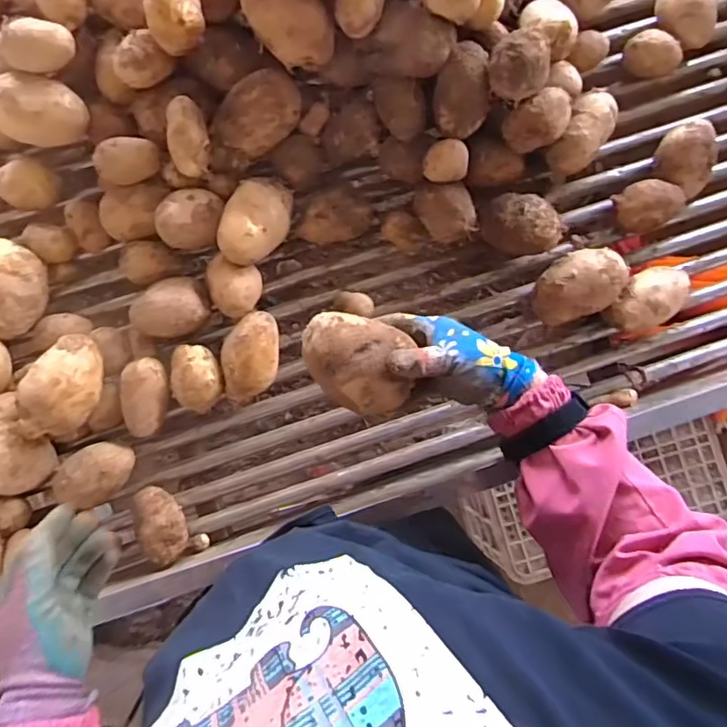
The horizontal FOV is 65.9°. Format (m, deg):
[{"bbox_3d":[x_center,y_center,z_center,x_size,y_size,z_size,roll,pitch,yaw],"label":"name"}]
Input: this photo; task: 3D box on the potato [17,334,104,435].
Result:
[{"bbox_3d":[-0.295,0.021,0.555,0.057,0.054,0.098,17,84,-3],"label":"potato"}]

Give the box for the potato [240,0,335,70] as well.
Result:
[{"bbox_3d":[-0.069,-0.338,0.541,0.103,0.064,0.059,40,47,-20],"label":"potato"}]

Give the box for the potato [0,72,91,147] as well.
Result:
[{"bbox_3d":[-0.332,-0.259,0.576,0.092,0.053,0.062,19,84,-3],"label":"potato"}]

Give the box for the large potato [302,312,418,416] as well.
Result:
[{"bbox_3d":[-0.003,0.000,0.489,0.103,0.055,0.074,25,85,0],"label":"large potato"}]

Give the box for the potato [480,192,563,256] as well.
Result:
[{"bbox_3d":[0.177,-0.155,0.626,0.089,0.052,0.049,18,72,18],"label":"potato"}]

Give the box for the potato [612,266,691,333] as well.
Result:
[{"bbox_3d":[0.319,-0.072,0.636,0.083,0.053,0.058,-32,89,-7],"label":"potato"}]

